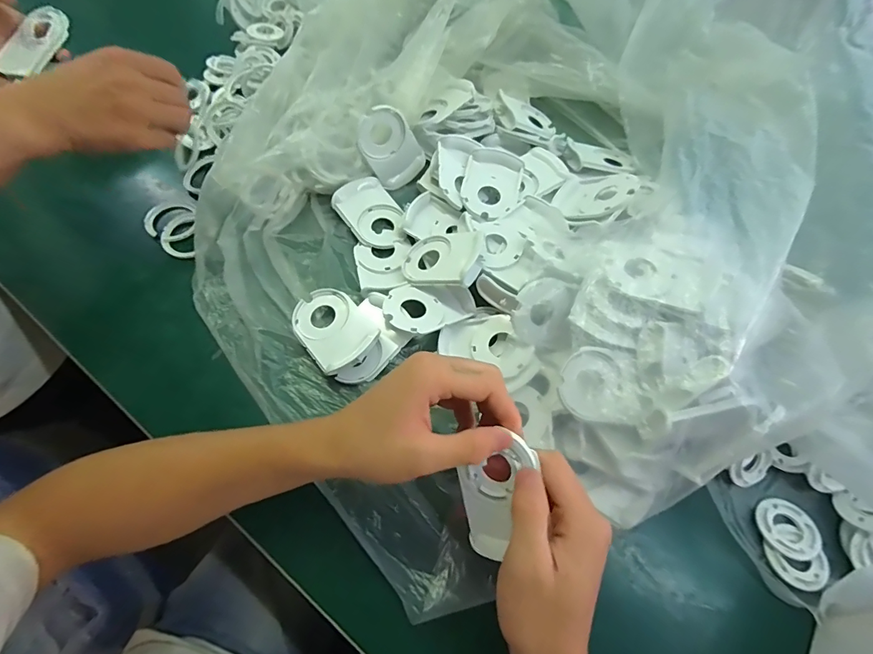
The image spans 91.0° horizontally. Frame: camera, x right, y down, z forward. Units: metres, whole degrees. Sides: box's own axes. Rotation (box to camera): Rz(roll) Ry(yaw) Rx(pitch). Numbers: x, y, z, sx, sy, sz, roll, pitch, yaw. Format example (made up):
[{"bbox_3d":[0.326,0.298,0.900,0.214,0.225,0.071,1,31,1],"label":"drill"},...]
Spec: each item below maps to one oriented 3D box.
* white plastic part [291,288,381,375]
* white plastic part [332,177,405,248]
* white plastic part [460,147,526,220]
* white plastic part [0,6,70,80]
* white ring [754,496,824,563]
[{"bbox_3d":[-0.094,-0.002,0.380,0.058,0.017,0.079,-34,70,-18],"label":"white plastic part"},{"bbox_3d":[-0.066,-0.118,0.444,0.056,0.018,0.083,-36,71,-18],"label":"white plastic part"},{"bbox_3d":[0.057,-0.147,0.438,0.058,0.014,0.084,14,64,4],"label":"white plastic part"},{"bbox_3d":[-0.414,-0.295,0.442,0.038,0.018,0.080,35,85,14],"label":"white plastic part"},{"bbox_3d":[0.274,0.157,0.334,0.042,0.005,0.043,6,49,3],"label":"white ring"}]

